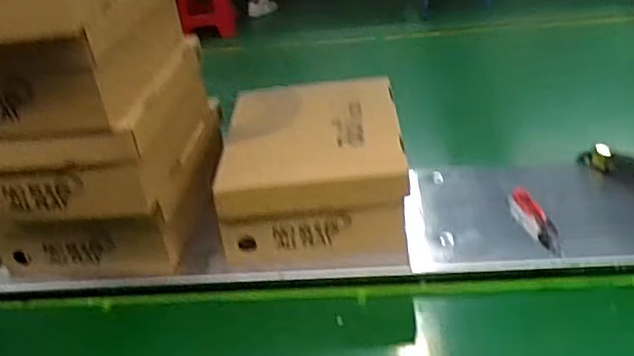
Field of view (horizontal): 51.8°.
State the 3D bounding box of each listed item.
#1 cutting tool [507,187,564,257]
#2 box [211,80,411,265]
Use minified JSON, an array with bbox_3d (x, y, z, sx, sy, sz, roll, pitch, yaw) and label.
[{"bbox_3d":[0.284,0.054,0.859,0.039,0.015,0.146,-6,30,0],"label":"cutting tool"},{"bbox_3d":[-0.004,-0.005,0.919,0.238,0.160,0.253,-5,30,2],"label":"box"}]

